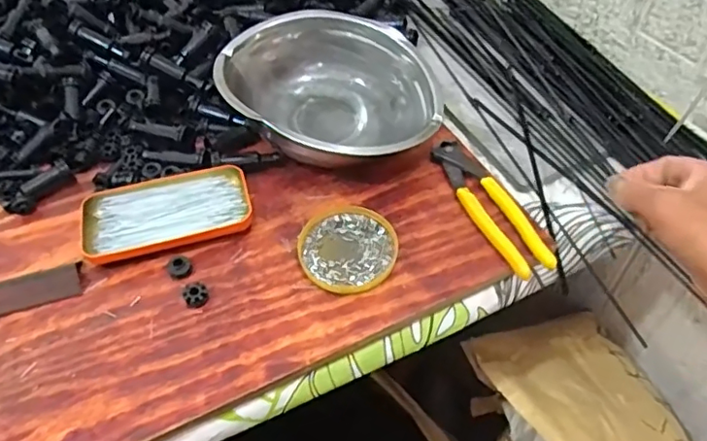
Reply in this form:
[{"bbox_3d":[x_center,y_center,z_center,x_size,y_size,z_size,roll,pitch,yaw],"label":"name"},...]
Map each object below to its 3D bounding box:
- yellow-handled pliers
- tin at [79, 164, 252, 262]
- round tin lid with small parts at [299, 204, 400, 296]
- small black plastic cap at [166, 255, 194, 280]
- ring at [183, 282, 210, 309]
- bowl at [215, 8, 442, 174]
[{"bbox_3d":[0.123,-0.017,0.528,0.042,0.016,0.162,-19,50,-17],"label":"yellow-handled pliers"},{"bbox_3d":[-0.166,-0.007,0.516,0.142,0.021,0.076,-13,48,-12],"label":"tin"},{"bbox_3d":[-0.004,0.022,0.498,0.080,0.010,0.085,0,47,0],"label":"round tin lid with small parts"},{"bbox_3d":[-0.144,0.039,0.483,0.020,0.006,0.022,0,47,0],"label":"small black plastic cap"},{"bbox_3d":[-0.126,0.059,0.465,0.019,0.013,0.020,0,47,0],"label":"ring"},{"bbox_3d":[-0.023,-0.128,0.574,0.213,0.087,0.141,5,47,4],"label":"bowl"}]

